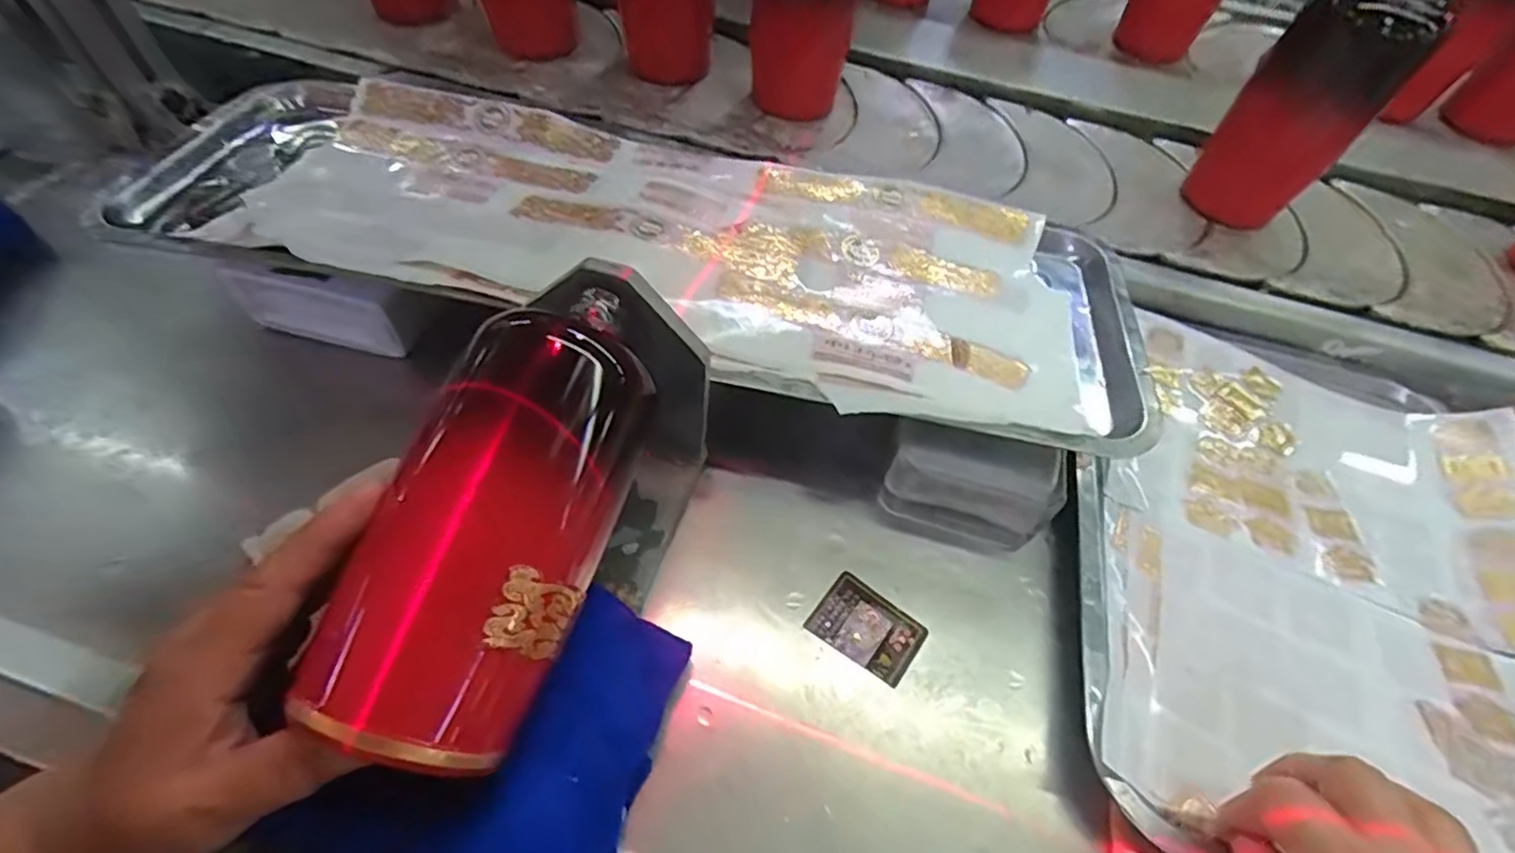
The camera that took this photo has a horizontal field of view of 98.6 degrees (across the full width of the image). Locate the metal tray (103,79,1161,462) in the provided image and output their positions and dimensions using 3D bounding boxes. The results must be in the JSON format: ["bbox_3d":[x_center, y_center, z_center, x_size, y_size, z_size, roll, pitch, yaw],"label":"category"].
[{"bbox_3d":[-0.065,-0.122,0.417,0.608,0.037,0.223,11,58,3],"label":"metal tray"}]

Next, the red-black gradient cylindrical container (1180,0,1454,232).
[{"bbox_3d":[0.388,-0.225,0.467,0.056,0.166,0.067,1,58,-3],"label":"red-black gradient cylindrical container"}]

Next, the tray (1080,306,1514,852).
[{"bbox_3d":[0.319,0.075,0.373,0.255,0.038,0.348,19,59,7],"label":"tray"}]

